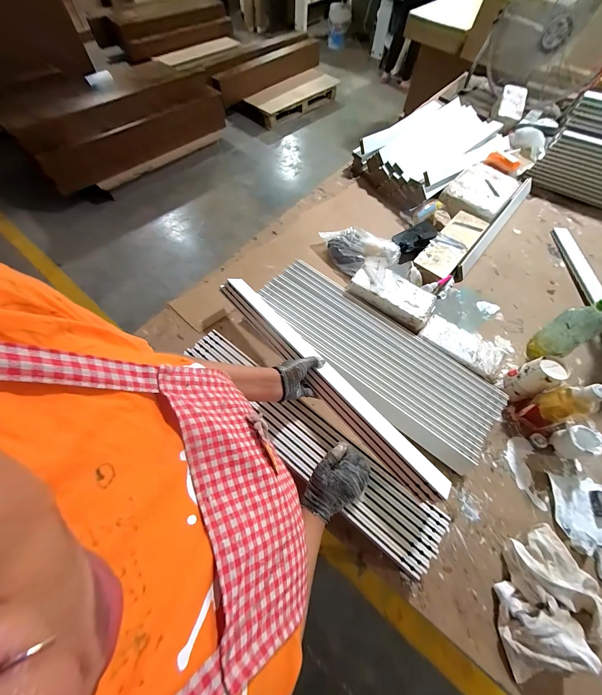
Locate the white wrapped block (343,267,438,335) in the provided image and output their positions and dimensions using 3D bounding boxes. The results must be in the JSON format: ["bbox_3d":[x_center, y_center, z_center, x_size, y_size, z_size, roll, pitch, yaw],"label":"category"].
[{"bbox_3d":[0.251,-0.147,0.728,0.229,0.046,0.121,32,67,13],"label":"white wrapped block"}]

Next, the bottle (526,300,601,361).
[{"bbox_3d":[0.674,-0.038,0.670,0.066,0.205,0.085,-26,68,-14],"label":"bottle"}]

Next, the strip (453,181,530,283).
[{"bbox_3d":[0.729,-0.459,0.980,0.679,0.068,0.016,-45,35,-21],"label":"strip"}]

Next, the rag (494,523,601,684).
[{"bbox_3d":[0.424,0.449,0.461,0.209,0.080,0.141,-37,71,-18],"label":"rag"}]

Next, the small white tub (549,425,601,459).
[{"bbox_3d":[0.612,0.214,0.597,0.062,0.078,0.060,1,64,-2],"label":"small white tub"}]

